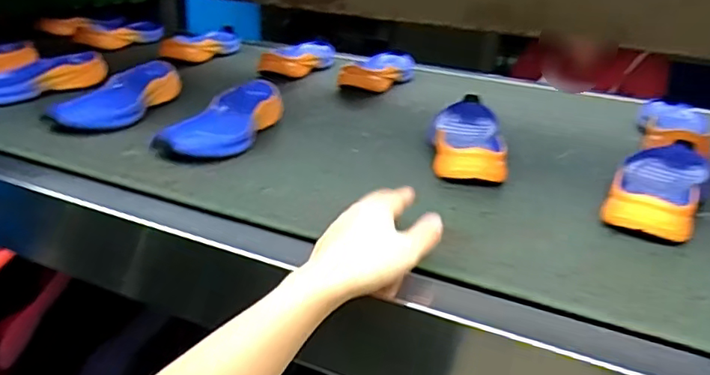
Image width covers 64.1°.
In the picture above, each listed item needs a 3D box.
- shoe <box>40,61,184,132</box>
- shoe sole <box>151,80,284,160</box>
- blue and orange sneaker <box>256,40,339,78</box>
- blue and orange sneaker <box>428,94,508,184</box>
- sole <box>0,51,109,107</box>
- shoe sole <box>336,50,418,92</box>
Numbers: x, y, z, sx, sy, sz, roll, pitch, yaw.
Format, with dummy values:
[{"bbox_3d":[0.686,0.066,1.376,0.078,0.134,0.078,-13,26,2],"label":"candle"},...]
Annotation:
[{"bbox_3d":[-0.314,-0.123,0.760,0.095,0.035,0.210,10,25,7],"label":"shoe"},{"bbox_3d":[-0.160,-0.087,0.716,0.083,0.031,0.238,10,25,9],"label":"shoe sole"},{"bbox_3d":[-0.099,-0.247,1.063,0.097,0.038,0.238,8,24,8],"label":"blue and orange sneaker"},{"bbox_3d":[0.140,-0.066,0.713,0.084,0.036,0.227,8,25,4],"label":"blue and orange sneaker"},{"bbox_3d":[-0.467,-0.155,0.804,0.098,0.025,0.236,21,32,30],"label":"sole"},{"bbox_3d":[0.054,-0.208,1.001,0.085,0.035,0.227,13,25,19],"label":"shoe sole"}]

